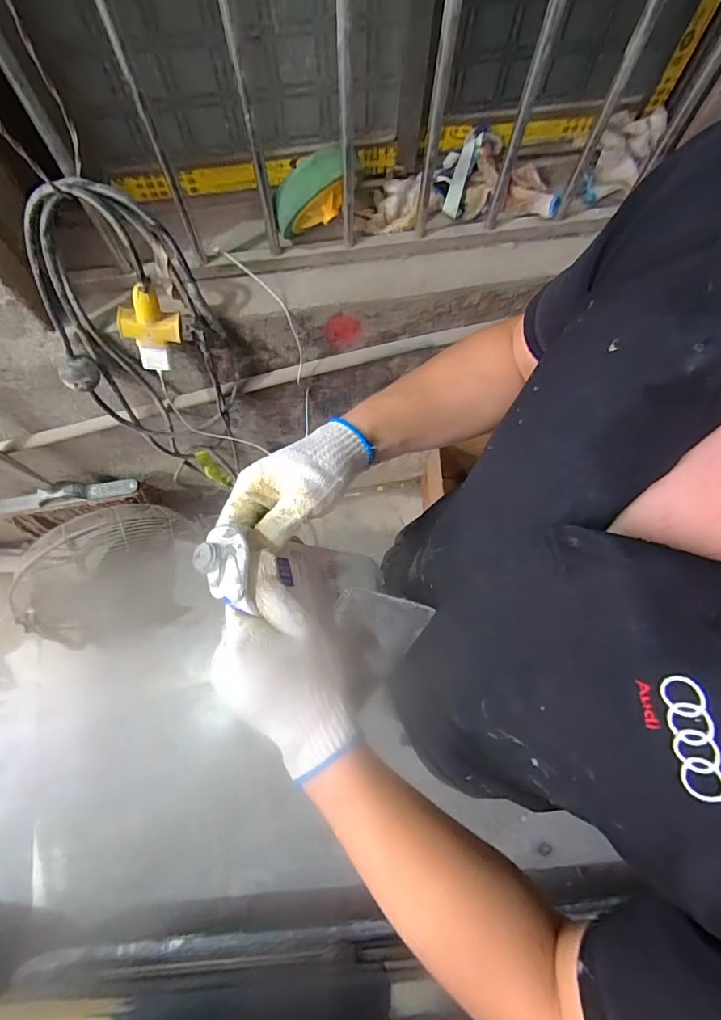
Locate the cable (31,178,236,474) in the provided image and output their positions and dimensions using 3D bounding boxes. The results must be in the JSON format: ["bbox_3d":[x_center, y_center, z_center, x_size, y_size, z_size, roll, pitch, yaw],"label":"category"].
[{"bbox_3d":[-0.351,-0.244,0.839,0.244,0.621,0.098,-19,73,-7],"label":"cable"}]

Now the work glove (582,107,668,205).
[{"bbox_3d":[0.431,-0.587,0.801,0.084,0.063,0.153,29,74,8],"label":"work glove"}]

